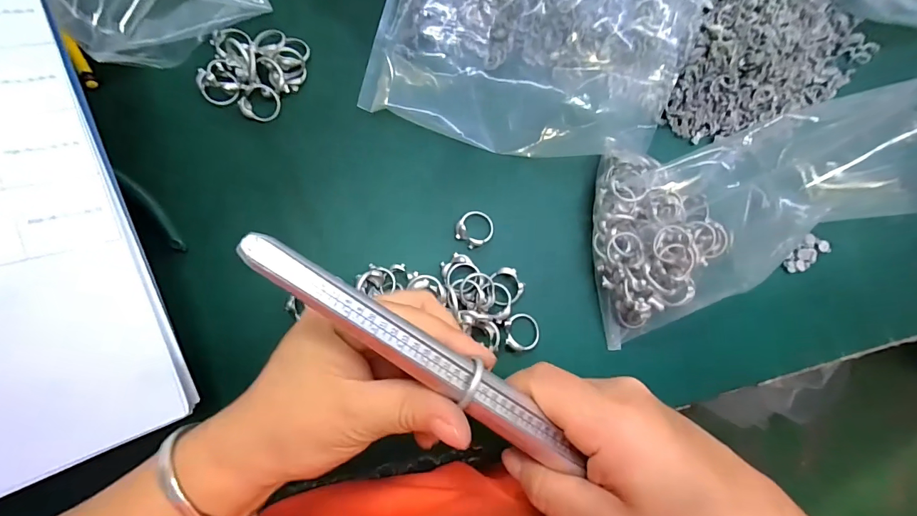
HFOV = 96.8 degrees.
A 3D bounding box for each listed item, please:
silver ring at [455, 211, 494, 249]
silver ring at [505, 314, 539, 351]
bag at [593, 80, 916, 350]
[{"bbox_3d":[0.012,-0.019,0.272,0.023,0.006,0.025,0,84,-3],"label":"silver ring"},{"bbox_3d":[0.042,0.049,0.265,0.024,0.008,0.024,0,84,-3],"label":"silver ring"},{"bbox_3d":[0.199,-0.046,0.268,0.250,0.043,0.113,-23,86,-5],"label":"bag"}]

